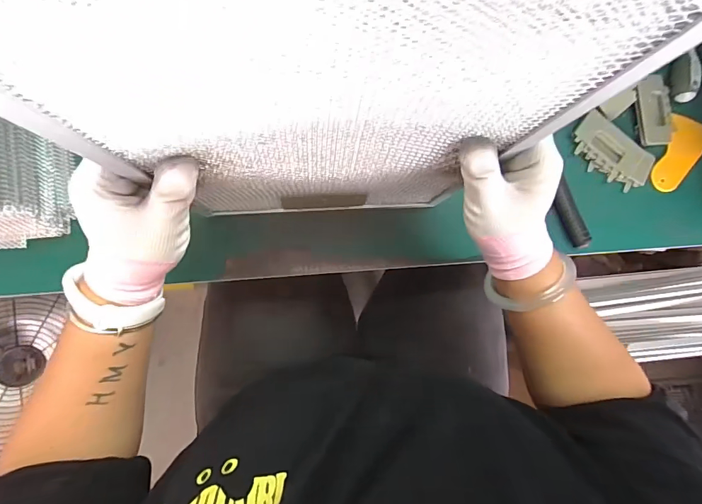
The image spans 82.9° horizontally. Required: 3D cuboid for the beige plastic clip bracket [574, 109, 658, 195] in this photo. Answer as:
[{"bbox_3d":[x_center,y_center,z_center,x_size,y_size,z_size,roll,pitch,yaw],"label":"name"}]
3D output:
[{"bbox_3d":[0.319,-0.120,0.481,0.111,0.019,0.054,31,84,-4],"label":"beige plastic clip bracket"}]

